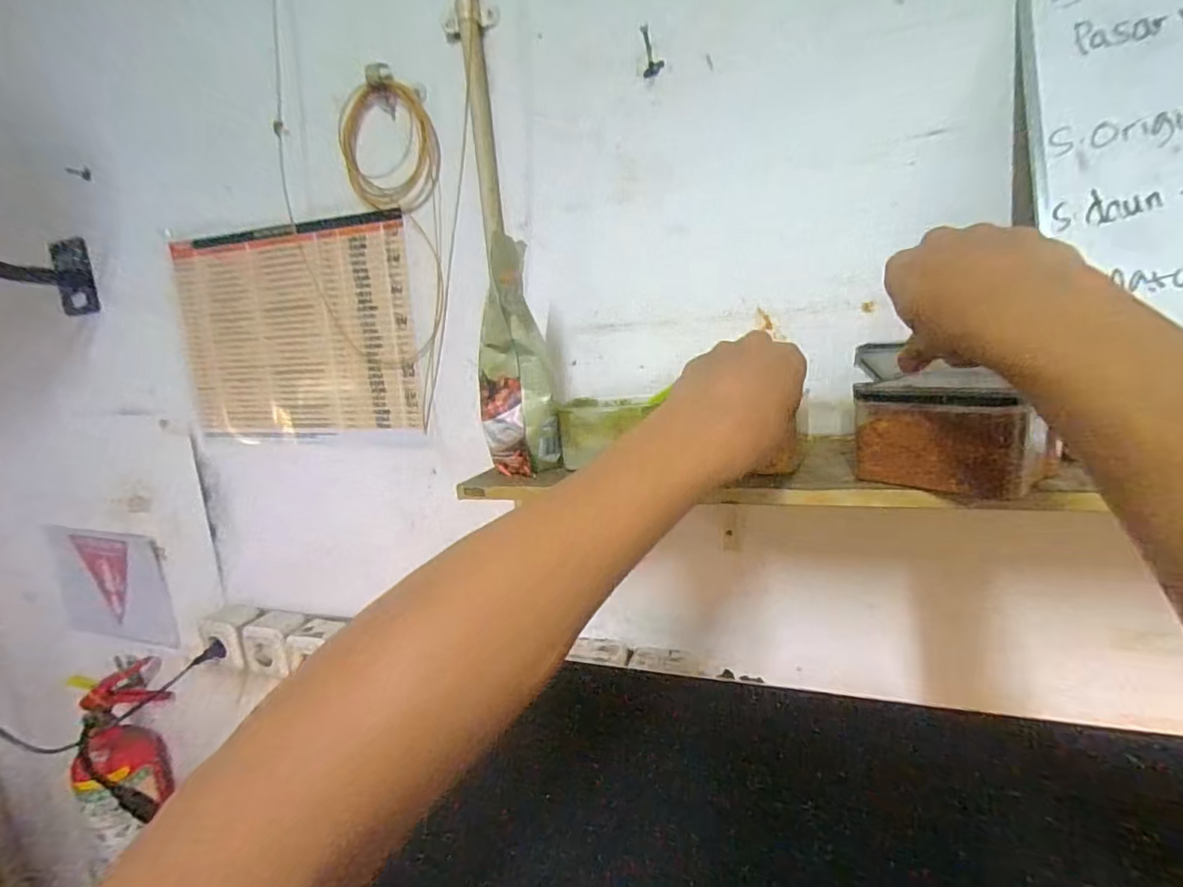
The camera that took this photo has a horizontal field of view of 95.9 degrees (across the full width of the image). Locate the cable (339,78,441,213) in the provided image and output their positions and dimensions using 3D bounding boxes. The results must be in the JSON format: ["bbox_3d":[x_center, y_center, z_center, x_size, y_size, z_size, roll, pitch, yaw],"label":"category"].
[{"bbox_3d":[-0.239,-0.346,0.628,0.125,0.133,0.033,0,11,25],"label":"cable"}]

